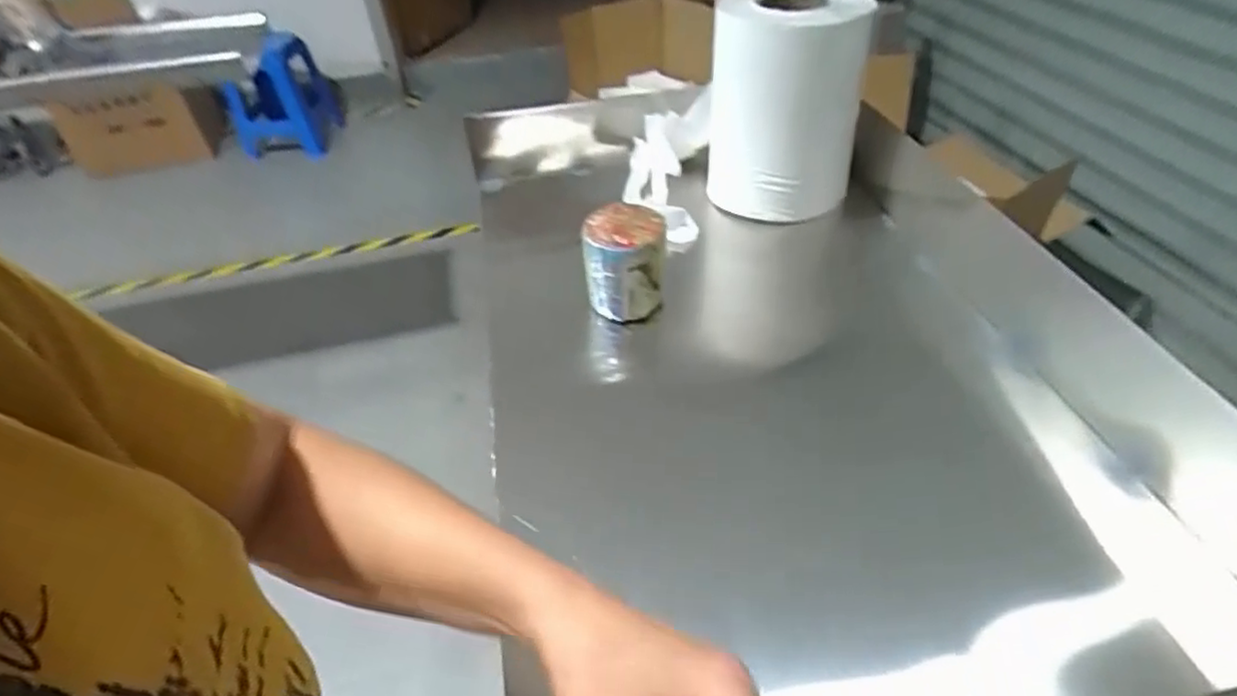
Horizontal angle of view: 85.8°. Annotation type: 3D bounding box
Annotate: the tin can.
[{"bbox_3d":[0.007,-0.085,0.698,0.083,0.099,0.081,-3,42,2],"label":"tin can"}]

